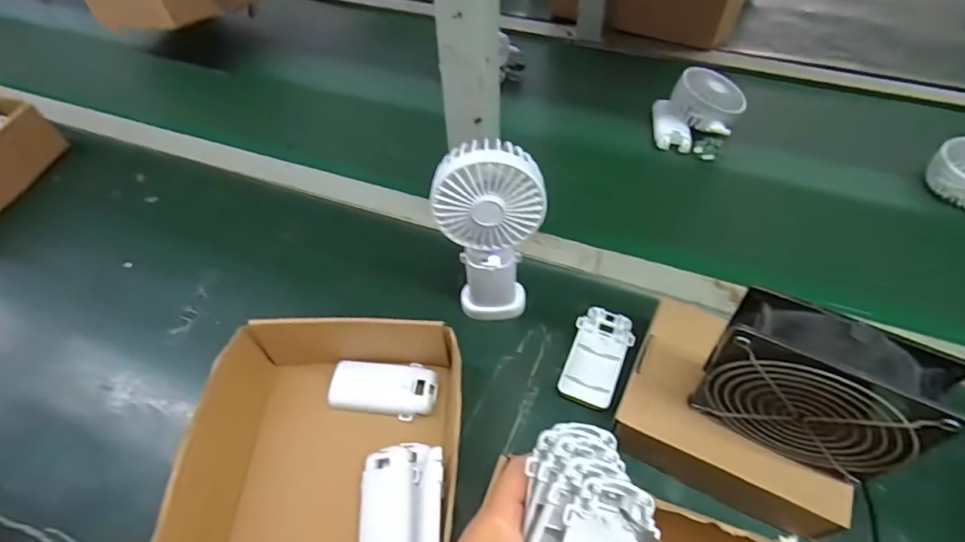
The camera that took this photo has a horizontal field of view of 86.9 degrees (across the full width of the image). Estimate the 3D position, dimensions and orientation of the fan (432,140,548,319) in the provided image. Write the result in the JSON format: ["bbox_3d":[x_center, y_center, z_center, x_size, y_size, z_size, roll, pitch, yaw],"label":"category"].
[{"bbox_3d":[0.007,-0.027,0.444,0.087,0.181,0.051,-1,56,2],"label":"fan"}]

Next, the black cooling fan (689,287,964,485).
[{"bbox_3d":[0.210,0.076,0.331,0.120,0.111,0.045,26,59,19],"label":"black cooling fan"}]

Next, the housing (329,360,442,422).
[{"bbox_3d":[-0.089,0.107,0.462,0.095,0.019,0.045,5,57,8],"label":"housing"}]

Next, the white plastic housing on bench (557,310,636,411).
[{"bbox_3d":[0.106,0.079,0.471,0.051,0.012,0.095,15,59,14],"label":"white plastic housing on bench"}]

